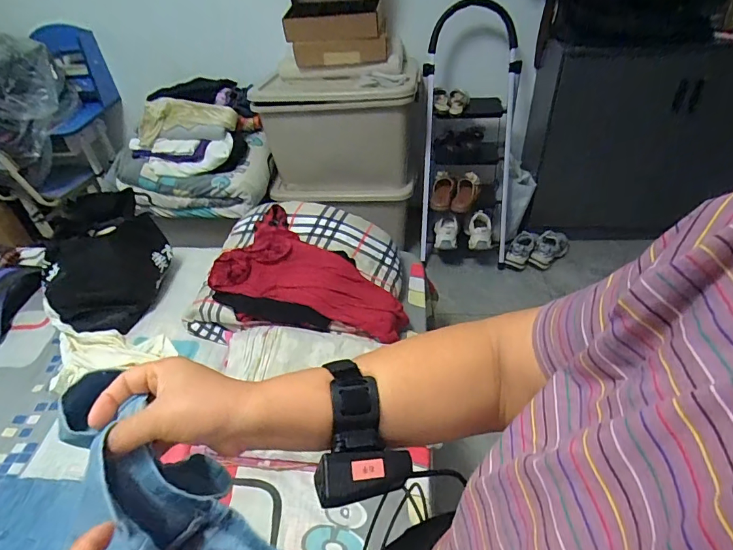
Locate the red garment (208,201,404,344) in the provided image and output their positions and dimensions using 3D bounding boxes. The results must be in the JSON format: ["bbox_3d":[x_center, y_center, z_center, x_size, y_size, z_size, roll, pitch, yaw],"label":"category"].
[{"bbox_3d":[-0.130,0.004,1.140,0.508,0.080,0.321,24,47,12],"label":"red garment"}]

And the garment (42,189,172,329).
[{"bbox_3d":[-0.751,-0.037,1.272,0.284,0.281,0.369,29,51,33],"label":"garment"}]

